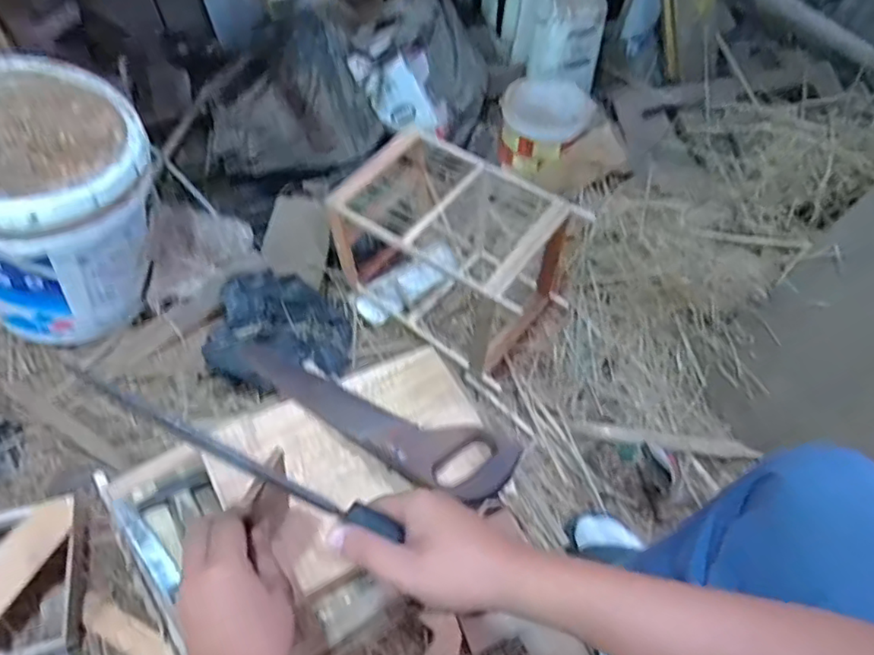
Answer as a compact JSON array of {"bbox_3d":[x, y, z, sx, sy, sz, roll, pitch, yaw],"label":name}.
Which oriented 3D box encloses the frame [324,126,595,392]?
[{"bbox_3d":[0.019,-0.124,0.981,0.358,0.250,0.218,32,59,17],"label":"frame"}]

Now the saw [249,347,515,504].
[{"bbox_3d":[-0.072,0.100,0.657,0.320,0.029,0.087,23,57,12],"label":"saw"}]

